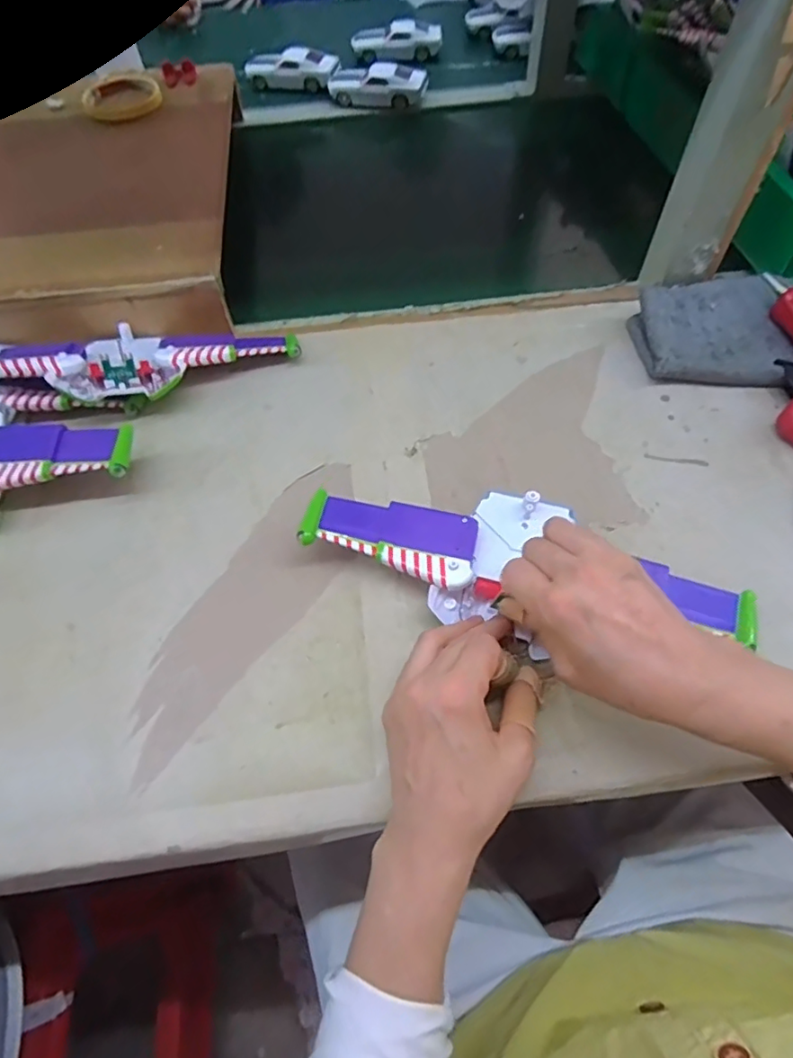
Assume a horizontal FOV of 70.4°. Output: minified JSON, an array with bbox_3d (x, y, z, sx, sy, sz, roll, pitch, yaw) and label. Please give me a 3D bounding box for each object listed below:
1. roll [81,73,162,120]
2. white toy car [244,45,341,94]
[{"bbox_3d":[-0.326,-0.513,0.666,0.088,0.009,0.100,-25,62,-12],"label":"roll"},{"bbox_3d":[-0.148,-0.650,0.799,0.136,0.040,0.056,6,60,5],"label":"white toy car"}]

